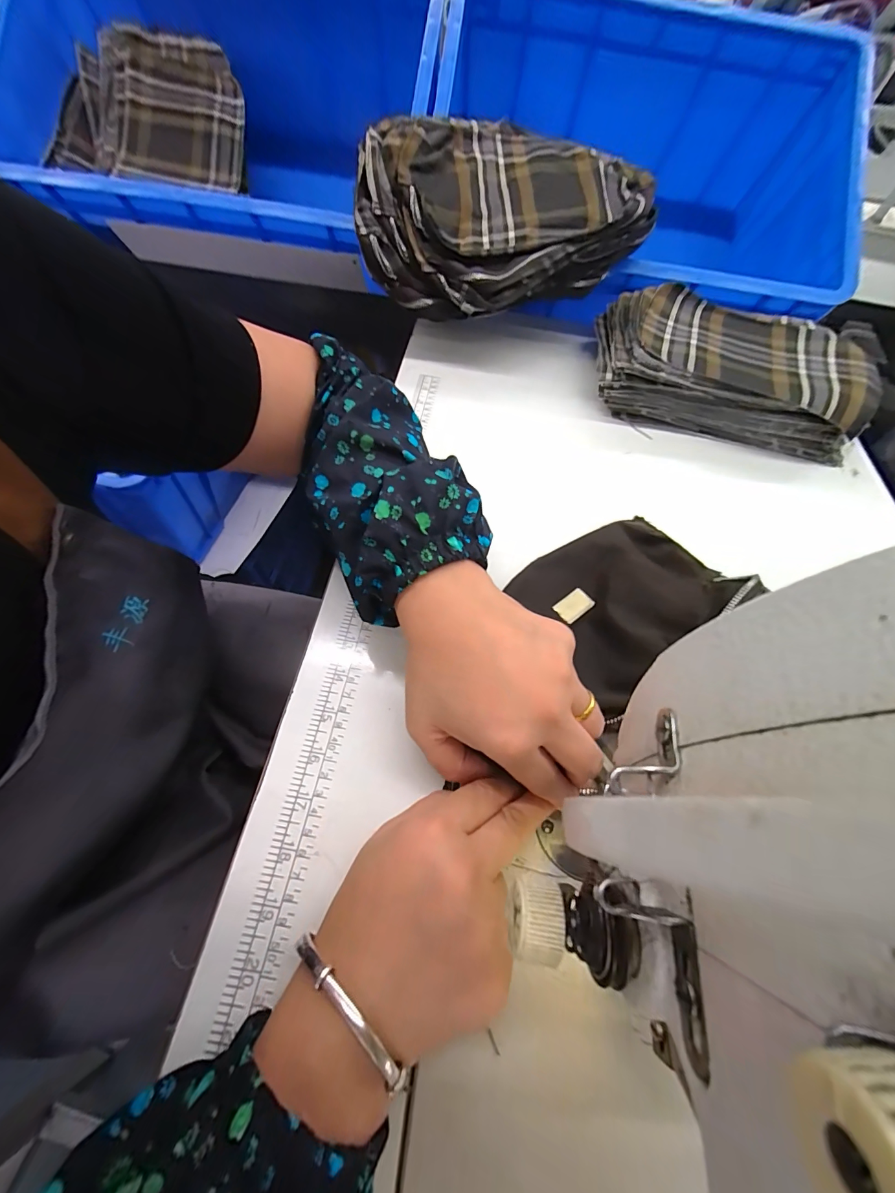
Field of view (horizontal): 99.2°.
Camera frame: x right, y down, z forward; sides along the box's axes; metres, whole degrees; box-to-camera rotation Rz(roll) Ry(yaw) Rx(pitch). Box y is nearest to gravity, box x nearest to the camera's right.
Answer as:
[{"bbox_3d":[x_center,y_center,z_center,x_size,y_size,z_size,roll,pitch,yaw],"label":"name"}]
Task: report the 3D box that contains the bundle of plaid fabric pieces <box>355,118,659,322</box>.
[{"bbox_3d":[0.057,-0.419,0.425,0.306,0.102,0.179,-21,65,-15],"label":"bundle of plaid fabric pieces"}]

